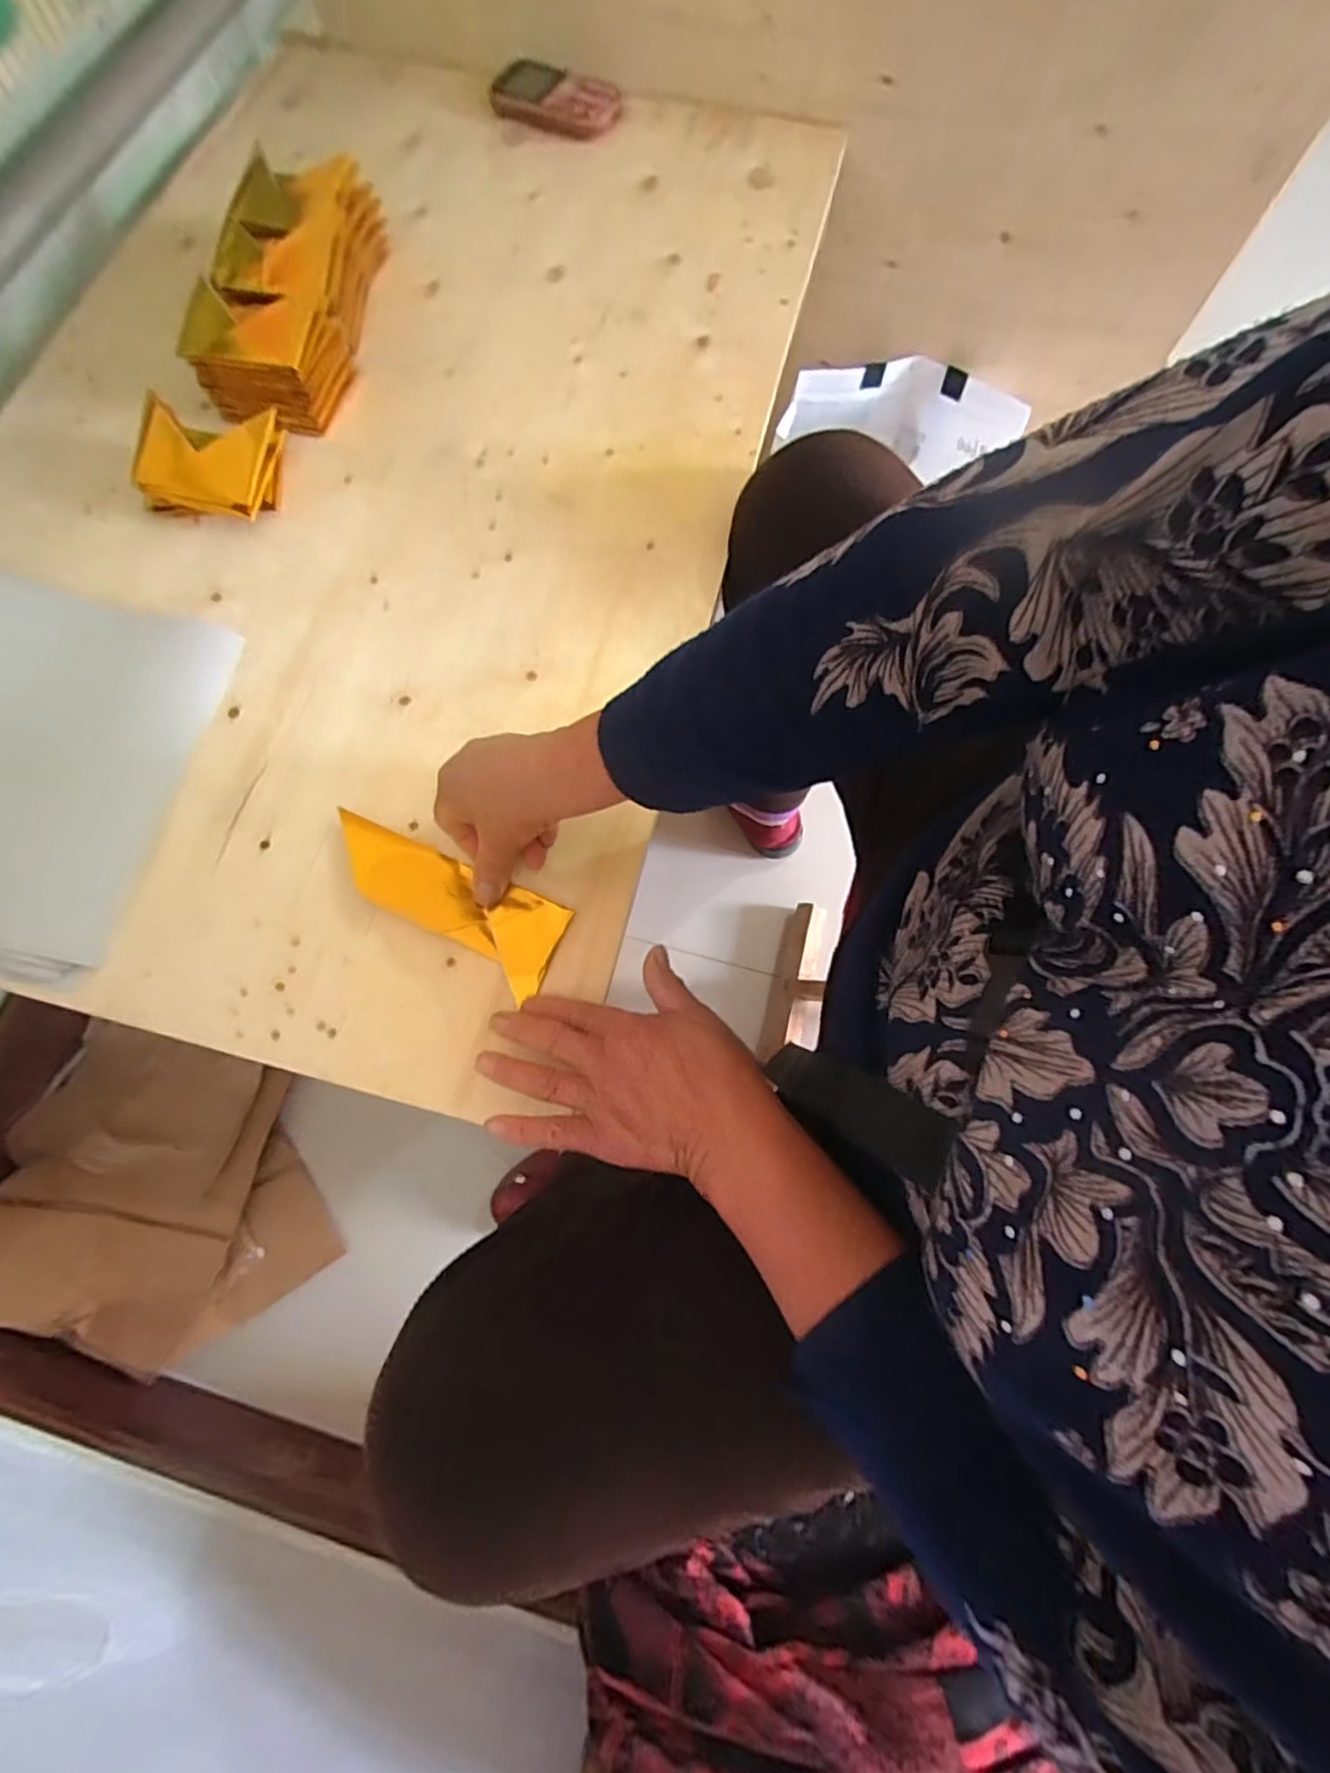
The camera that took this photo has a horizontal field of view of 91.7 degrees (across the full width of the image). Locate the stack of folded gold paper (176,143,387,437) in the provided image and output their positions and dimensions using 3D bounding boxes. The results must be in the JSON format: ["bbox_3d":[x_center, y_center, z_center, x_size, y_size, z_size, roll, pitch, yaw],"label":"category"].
[{"bbox_3d":[-0.317,-0.501,0.545,0.109,0.064,0.237,5,73,3],"label":"stack of folded gold paper"}]

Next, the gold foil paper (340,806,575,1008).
[{"bbox_3d":[-0.143,0.004,0.420,0.166,0.011,0.057,29,76,8],"label":"gold foil paper"}]

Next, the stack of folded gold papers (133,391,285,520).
[{"bbox_3d":[-0.354,-0.331,0.498,0.098,0.023,0.082,5,102,-8],"label":"stack of folded gold papers"}]

